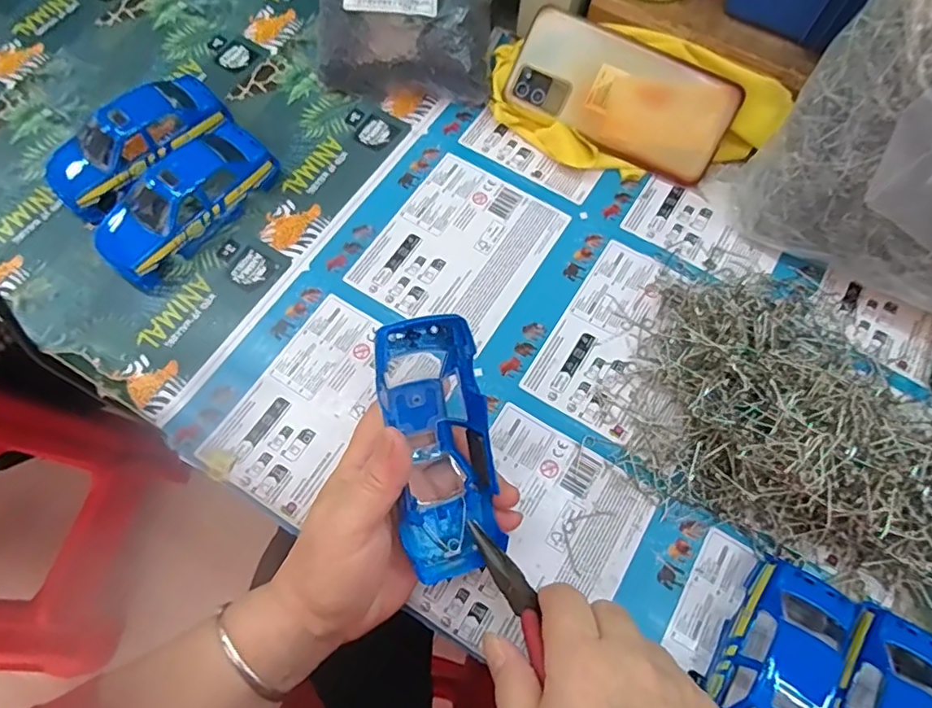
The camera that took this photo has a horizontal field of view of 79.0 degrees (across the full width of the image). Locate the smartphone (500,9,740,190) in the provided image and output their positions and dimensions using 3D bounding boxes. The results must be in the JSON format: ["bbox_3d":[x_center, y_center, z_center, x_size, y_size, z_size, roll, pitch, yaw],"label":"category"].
[{"bbox_3d":[0.115,-0.194,0.423,0.162,0.007,0.076,28,102,7],"label":"smartphone"}]

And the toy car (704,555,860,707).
[{"bbox_3d":[0.155,0.167,0.288,0.055,0.041,0.114,33,70,11],"label":"toy car"}]

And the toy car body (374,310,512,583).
[{"bbox_3d":[-0.014,0.047,0.304,0.052,0.047,0.132,-8,93,-4],"label":"toy car body"}]

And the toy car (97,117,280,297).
[{"bbox_3d":[-0.196,-0.108,0.389,0.057,0.040,0.129,36,70,12],"label":"toy car"}]

